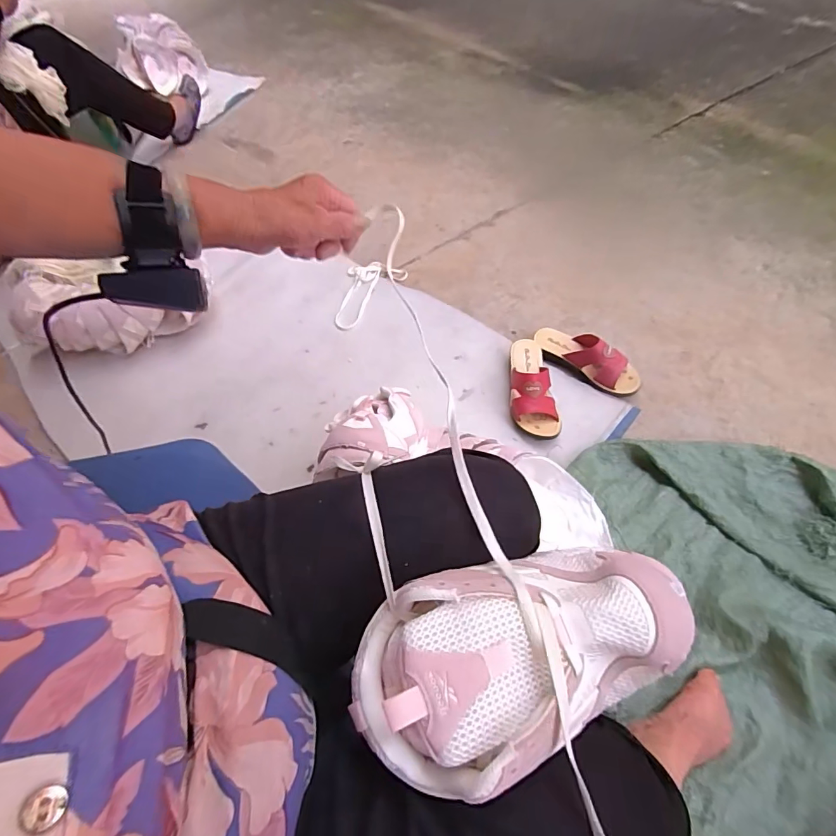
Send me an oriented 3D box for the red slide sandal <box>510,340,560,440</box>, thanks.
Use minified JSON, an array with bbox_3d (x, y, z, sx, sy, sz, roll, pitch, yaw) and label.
[{"bbox_3d":[0.224,-0.068,0.878,0.087,0.079,0.228,-2,59,7],"label":"red slide sandal"}]

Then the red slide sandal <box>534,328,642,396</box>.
[{"bbox_3d":[0.346,-0.127,0.916,0.228,0.076,0.082,32,68,24],"label":"red slide sandal"}]

